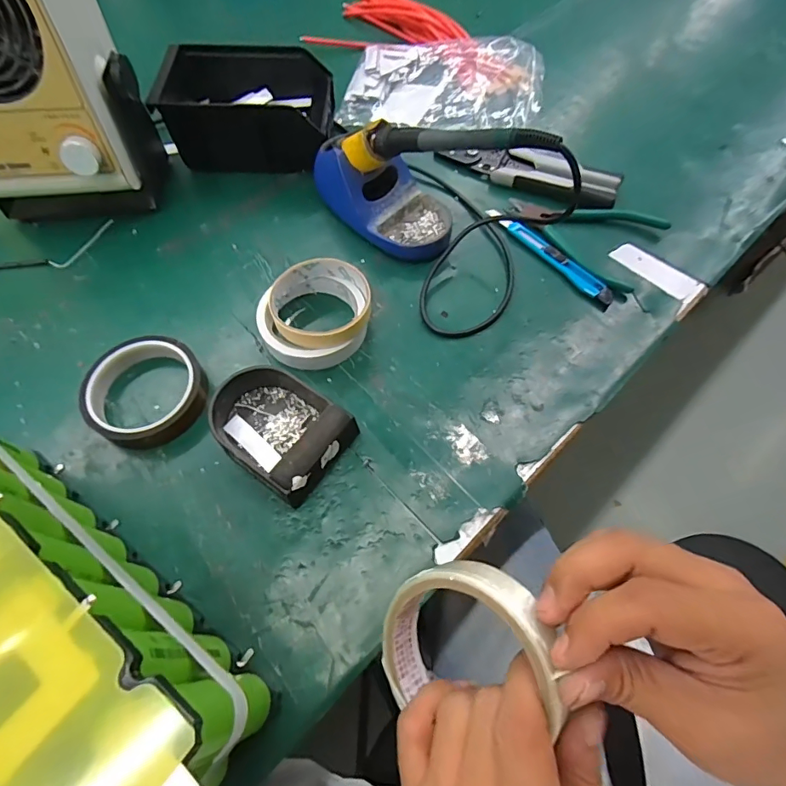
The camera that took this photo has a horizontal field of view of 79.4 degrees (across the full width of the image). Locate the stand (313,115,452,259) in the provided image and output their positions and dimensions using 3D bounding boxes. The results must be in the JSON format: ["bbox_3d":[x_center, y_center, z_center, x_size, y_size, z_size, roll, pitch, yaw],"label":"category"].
[{"bbox_3d":[-0.011,-0.201,0.452,0.154,0.081,0.084,29,67,14],"label":"stand"}]

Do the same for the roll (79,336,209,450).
[{"bbox_3d":[-0.200,0.000,0.383,0.086,0.030,0.090,0,63,0],"label":"roll"}]

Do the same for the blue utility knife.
[{"bbox_3d":[0.152,-0.139,0.461,0.020,0.009,0.153,-35,68,-16],"label":"blue utility knife"}]

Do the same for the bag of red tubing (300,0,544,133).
[{"bbox_3d":[0.041,-0.424,0.587,0.289,0.033,0.276,10,64,5],"label":"bag of red tubing"}]

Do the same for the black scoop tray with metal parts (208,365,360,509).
[{"bbox_3d":[-0.089,0.024,0.359,0.104,0.035,0.080,33,68,15],"label":"black scoop tray with metal parts"}]

